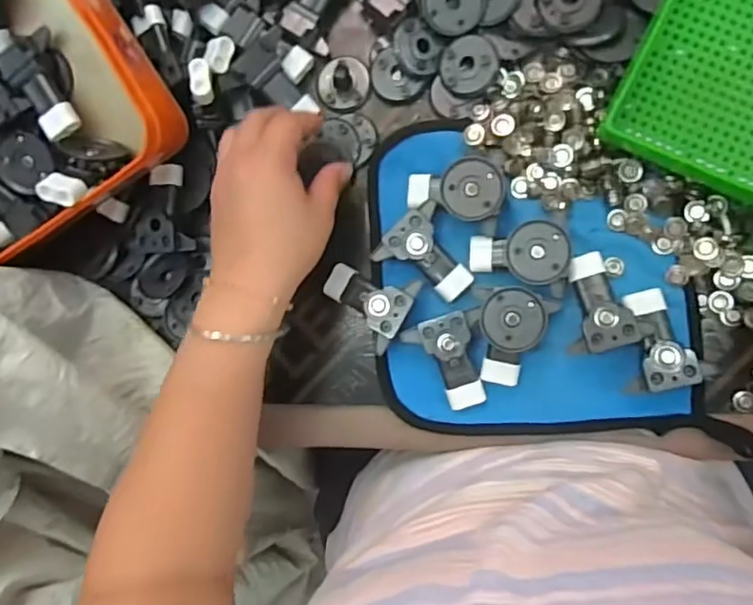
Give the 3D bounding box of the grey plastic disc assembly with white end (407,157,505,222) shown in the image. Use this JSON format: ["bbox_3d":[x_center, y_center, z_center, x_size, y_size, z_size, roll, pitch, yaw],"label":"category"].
[{"bbox_3d":[0.054,-0.076,0.401,0.063,0.020,0.040,-2,89,8],"label":"grey plastic disc assembly with white end"}]

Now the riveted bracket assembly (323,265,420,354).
[{"bbox_3d":[-0.008,-0.003,0.411,0.064,0.023,0.052,29,93,8],"label":"riveted bracket assembly"}]

